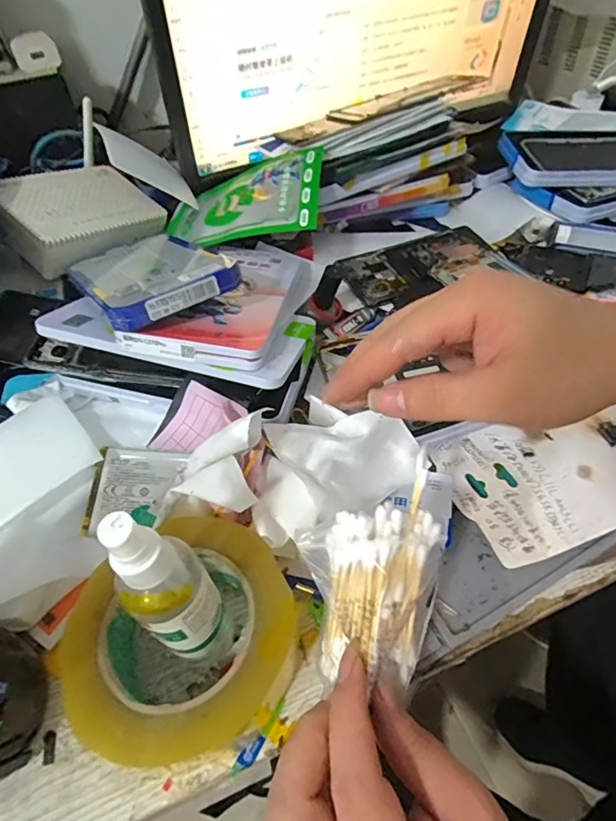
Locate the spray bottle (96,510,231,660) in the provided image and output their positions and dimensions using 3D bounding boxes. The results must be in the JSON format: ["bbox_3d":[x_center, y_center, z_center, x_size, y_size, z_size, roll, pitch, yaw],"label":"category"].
[{"bbox_3d":[-0.064,0.093,0.233,0.030,0.136,0.036,30,58,26],"label":"spray bottle"}]

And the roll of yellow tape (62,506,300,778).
[{"bbox_3d":[-0.066,0.128,0.268,0.114,0.051,0.122,-2,50,3],"label":"roll of yellow tape"}]

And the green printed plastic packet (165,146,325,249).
[{"bbox_3d":[-0.067,-0.190,0.443,0.166,0.016,0.097,-8,62,19],"label":"green printed plastic packet"}]

